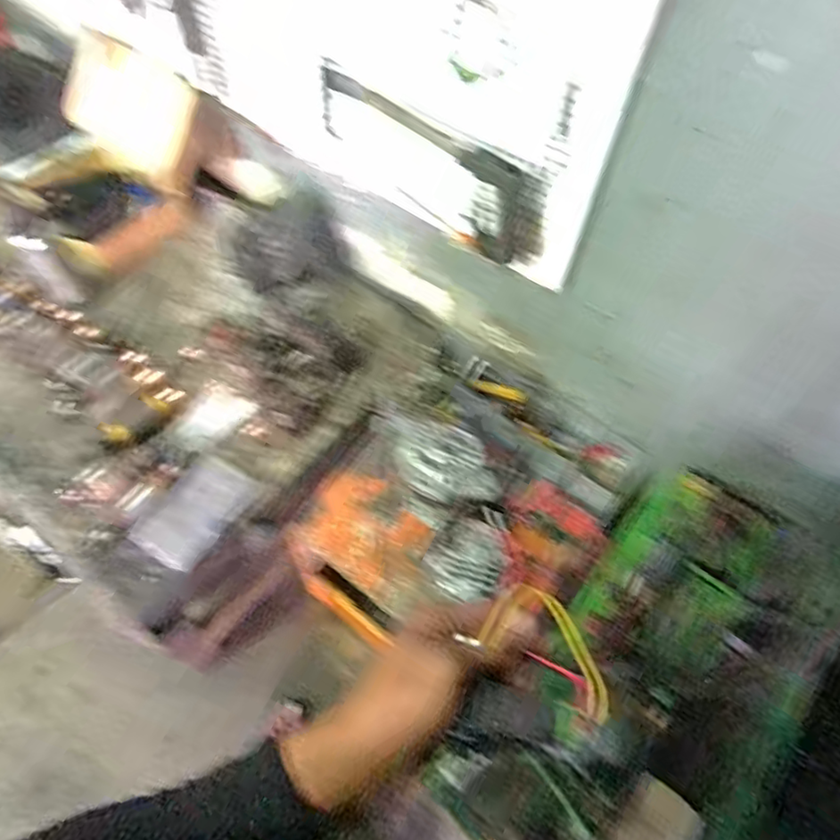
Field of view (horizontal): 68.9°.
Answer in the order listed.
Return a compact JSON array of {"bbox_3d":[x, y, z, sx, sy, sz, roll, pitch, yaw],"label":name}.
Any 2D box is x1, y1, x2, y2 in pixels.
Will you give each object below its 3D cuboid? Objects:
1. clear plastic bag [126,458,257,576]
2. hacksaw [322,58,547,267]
[{"bbox_3d":[-0.351,0.145,0.966,0.103,0.042,0.171,32,63,15],"label":"clear plastic bag"},{"bbox_3d":[0.007,-0.365,0.877,0.396,0.143,0.057,39,65,18],"label":"hacksaw"}]

